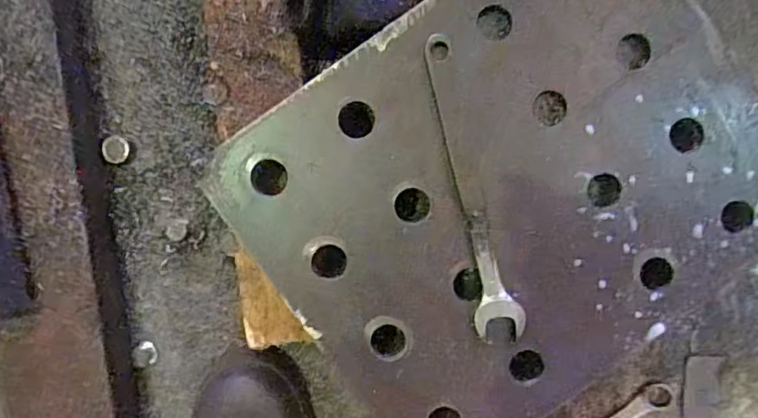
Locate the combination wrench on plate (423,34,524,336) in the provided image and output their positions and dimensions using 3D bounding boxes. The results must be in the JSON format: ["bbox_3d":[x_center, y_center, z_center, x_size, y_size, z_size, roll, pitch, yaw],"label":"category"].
[{"bbox_3d":[0.070,-0.015,0.416,0.033,0.006,0.219,-11,93,4],"label":"combination wrench on plate"}]

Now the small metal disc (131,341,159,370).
[{"bbox_3d":[-0.215,0.133,0.522,0.022,0.009,0.022,0,94,3],"label":"small metal disc"}]

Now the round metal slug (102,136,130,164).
[{"bbox_3d":[-0.235,-0.053,0.512,0.021,0.005,0.024,20,95,2],"label":"round metal slug"}]

